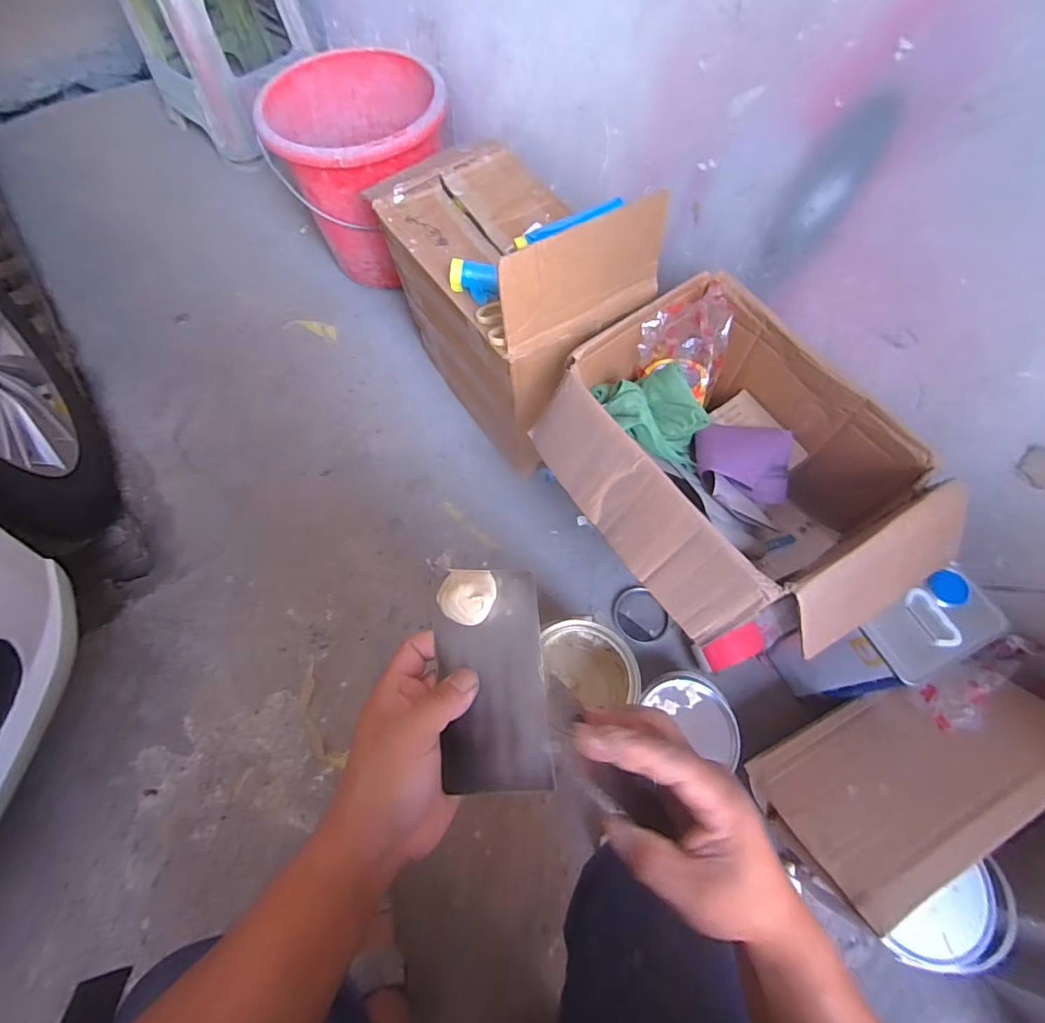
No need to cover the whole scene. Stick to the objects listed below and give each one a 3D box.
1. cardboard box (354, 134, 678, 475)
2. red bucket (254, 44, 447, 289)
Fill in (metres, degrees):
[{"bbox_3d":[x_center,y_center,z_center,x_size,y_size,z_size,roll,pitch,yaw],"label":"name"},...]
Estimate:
[{"bbox_3d":[-0.039,-0.370,0.874,0.249,0.460,0.443,-31,68,-18],"label":"cardboard box"},{"bbox_3d":[-0.348,-0.747,1.118,0.344,0.311,0.374,1,62,-3],"label":"red bucket"}]

